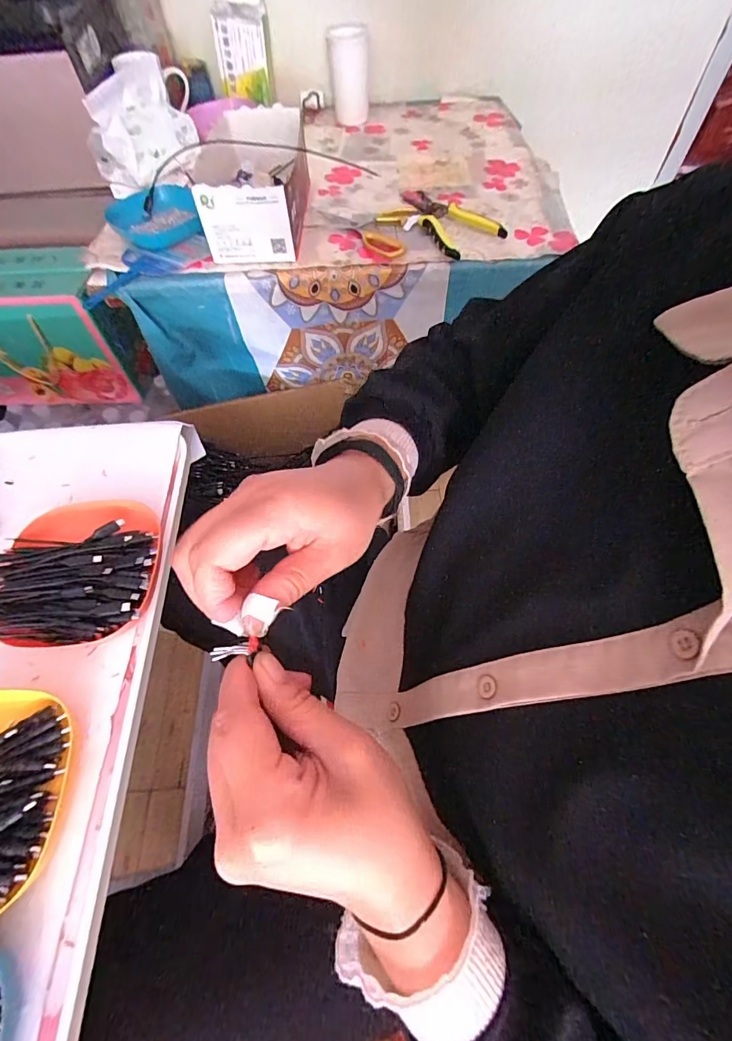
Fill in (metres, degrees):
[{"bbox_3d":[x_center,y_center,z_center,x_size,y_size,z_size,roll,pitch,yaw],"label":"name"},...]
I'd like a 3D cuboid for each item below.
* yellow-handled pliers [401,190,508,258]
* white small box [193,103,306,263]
[{"bbox_3d":[0.131,-0.453,0.643,0.106,0.016,0.177,-18,61,-9],"label":"yellow-handled pliers"},{"bbox_3d":[-0.169,-0.499,0.639,0.146,0.092,0.243,0,60,2],"label":"white small box"}]

